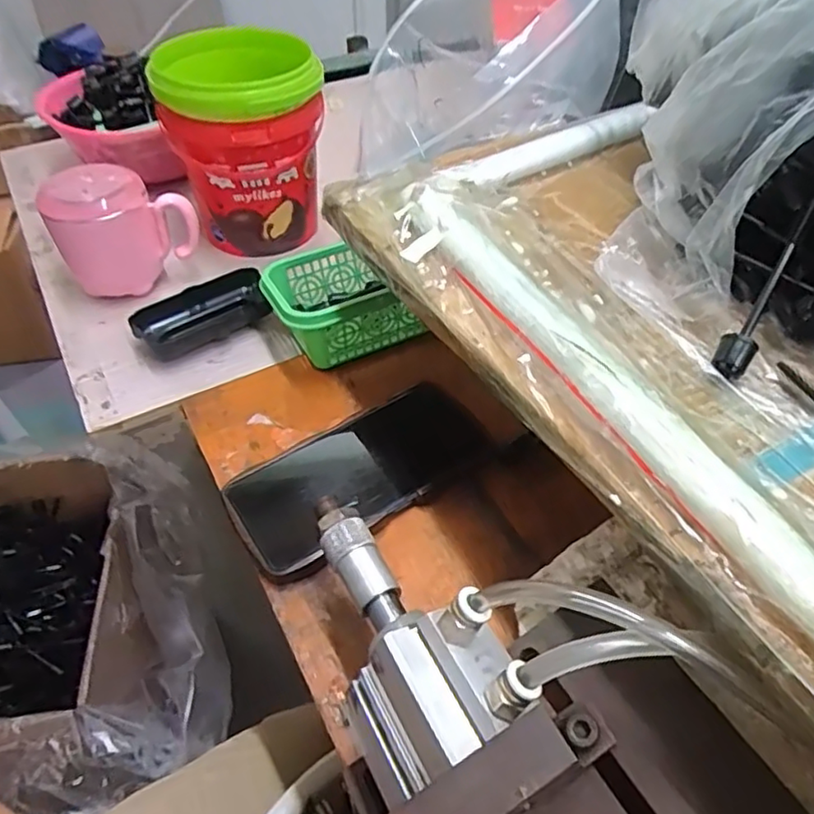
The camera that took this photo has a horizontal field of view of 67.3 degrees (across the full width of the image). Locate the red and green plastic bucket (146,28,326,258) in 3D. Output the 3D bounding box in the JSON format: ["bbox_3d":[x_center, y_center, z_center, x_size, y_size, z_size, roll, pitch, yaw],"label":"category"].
[{"bbox_3d":[-0.141,-0.232,0.546,0.127,0.147,0.137,-12,49,-11],"label":"red and green plastic bucket"}]

